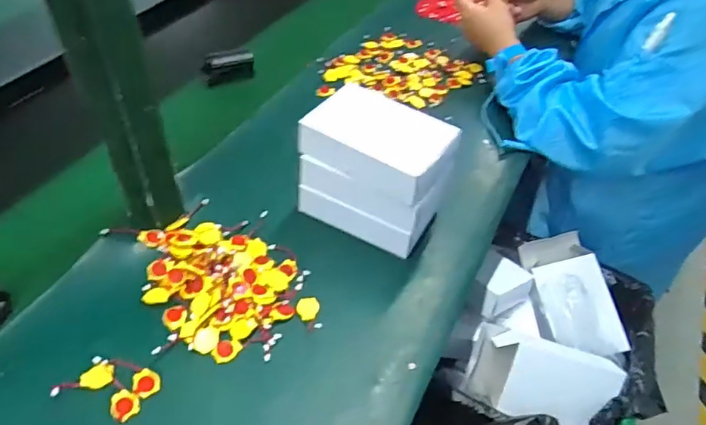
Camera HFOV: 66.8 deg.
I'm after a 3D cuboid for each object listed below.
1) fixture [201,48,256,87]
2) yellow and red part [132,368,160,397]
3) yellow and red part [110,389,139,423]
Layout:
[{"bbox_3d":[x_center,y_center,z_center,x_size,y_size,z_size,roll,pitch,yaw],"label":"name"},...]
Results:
[{"bbox_3d":[-0.182,-0.215,0.791,0.071,0.053,0.026,-14,49,-18],"label":"fixture"},{"bbox_3d":[-0.176,0.144,0.455,0.022,0.005,0.024,-11,48,-15],"label":"yellow and red part"},{"bbox_3d":[-0.189,0.159,0.443,0.023,0.004,0.023,6,61,-12],"label":"yellow and red part"}]

